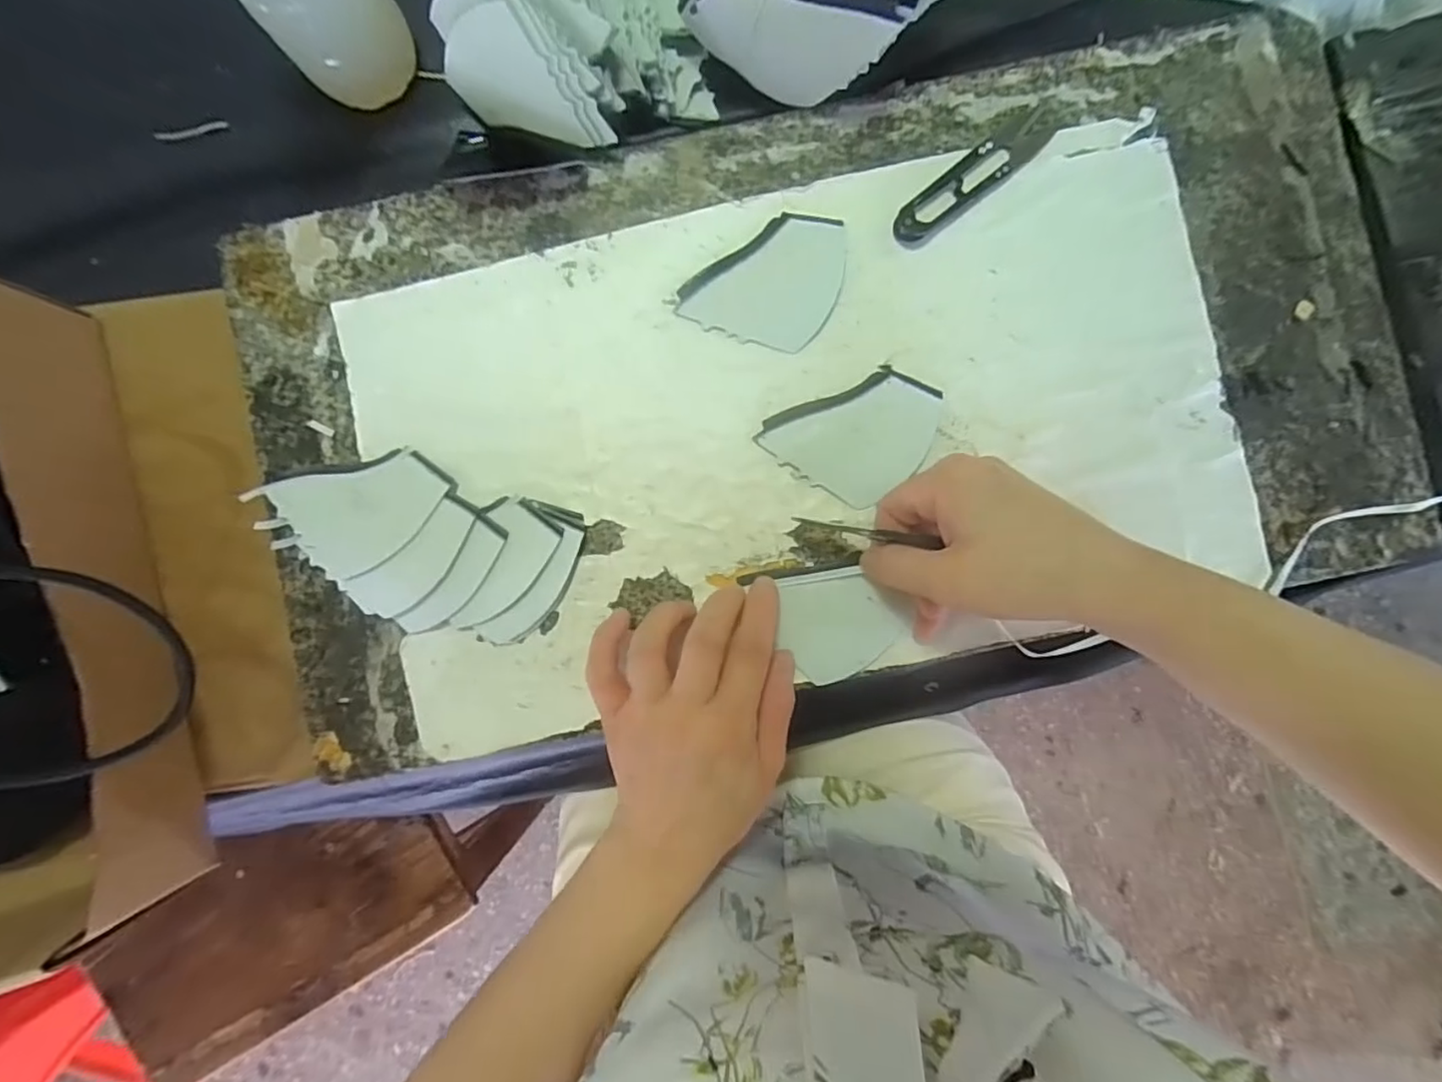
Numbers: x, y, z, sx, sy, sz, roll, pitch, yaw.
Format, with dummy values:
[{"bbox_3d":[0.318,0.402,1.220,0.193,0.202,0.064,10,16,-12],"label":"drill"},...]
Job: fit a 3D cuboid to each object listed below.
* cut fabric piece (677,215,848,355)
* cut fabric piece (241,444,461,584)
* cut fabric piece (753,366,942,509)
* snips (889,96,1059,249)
[{"bbox_3d":[0.023,-0.141,0.326,0.078,0.004,0.071,13,88,1],"label":"cut fabric piece"},{"bbox_3d":[-0.190,-0.014,0.321,0.099,0.009,0.060,-11,88,0],"label":"cut fabric piece"},{"bbox_3d":[0.069,-0.060,0.323,0.077,0.004,0.072,30,88,1],"label":"cut fabric piece"},{"bbox_3d":[0.135,-0.193,0.324,0.106,0.007,0.022,-40,88,-1],"label":"snips"}]

